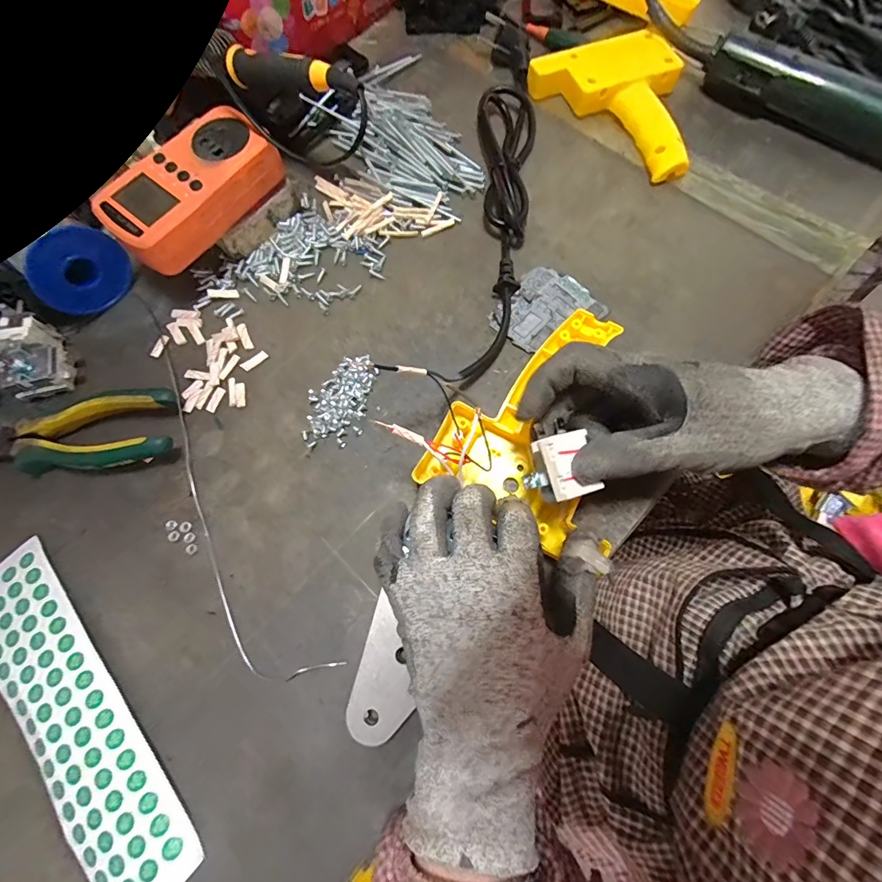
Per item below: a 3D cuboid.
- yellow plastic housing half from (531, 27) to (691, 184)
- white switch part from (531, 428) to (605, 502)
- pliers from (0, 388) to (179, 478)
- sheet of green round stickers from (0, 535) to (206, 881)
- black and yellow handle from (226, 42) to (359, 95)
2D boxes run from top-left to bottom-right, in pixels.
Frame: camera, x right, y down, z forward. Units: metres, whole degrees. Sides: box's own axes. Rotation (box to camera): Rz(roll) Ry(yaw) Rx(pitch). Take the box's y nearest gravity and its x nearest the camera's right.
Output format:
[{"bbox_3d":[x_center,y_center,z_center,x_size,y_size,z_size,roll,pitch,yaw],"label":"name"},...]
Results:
[{"bbox_3d":[0.174,-0.311,0.383,0.107,0.025,0.162,-43,76,-11],"label":"yellow plastic housing half"},{"bbox_3d":[0.072,0.012,0.233,0.031,0.011,0.036,-17,73,-4],"label":"white switch part"},{"bbox_3d":[-0.272,-0.002,0.297,0.175,0.025,0.049,-6,72,0],"label":"pliers"},{"bbox_3d":[-0.217,0.159,0.249,0.053,0.010,0.219,-41,73,-11],"label":"sheet of green round stickers"},{"bbox_3d":[-0.108,-0.263,0.306,0.129,0.024,0.015,29,75,25],"label":"black and yellow handle"}]

